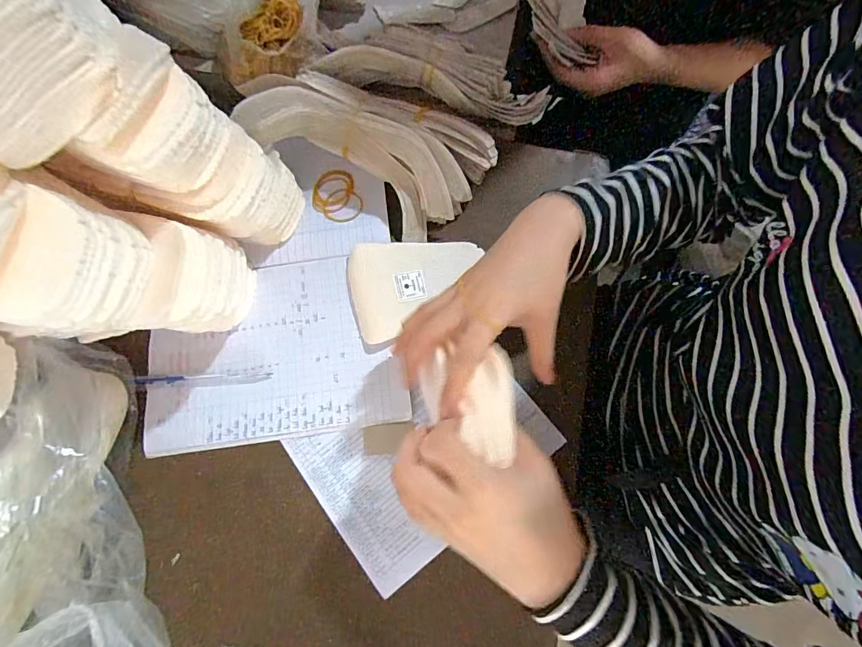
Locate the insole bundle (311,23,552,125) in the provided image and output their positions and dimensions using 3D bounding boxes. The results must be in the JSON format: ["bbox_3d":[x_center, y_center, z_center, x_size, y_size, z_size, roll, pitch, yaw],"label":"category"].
[{"bbox_3d":[0.008,-0.279,0.450,0.247,0.060,0.101,7,77,2],"label":"insole bundle"}]

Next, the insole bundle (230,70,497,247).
[{"bbox_3d":[-0.062,-0.182,0.418,0.240,0.077,0.124,24,78,5],"label":"insole bundle"}]

